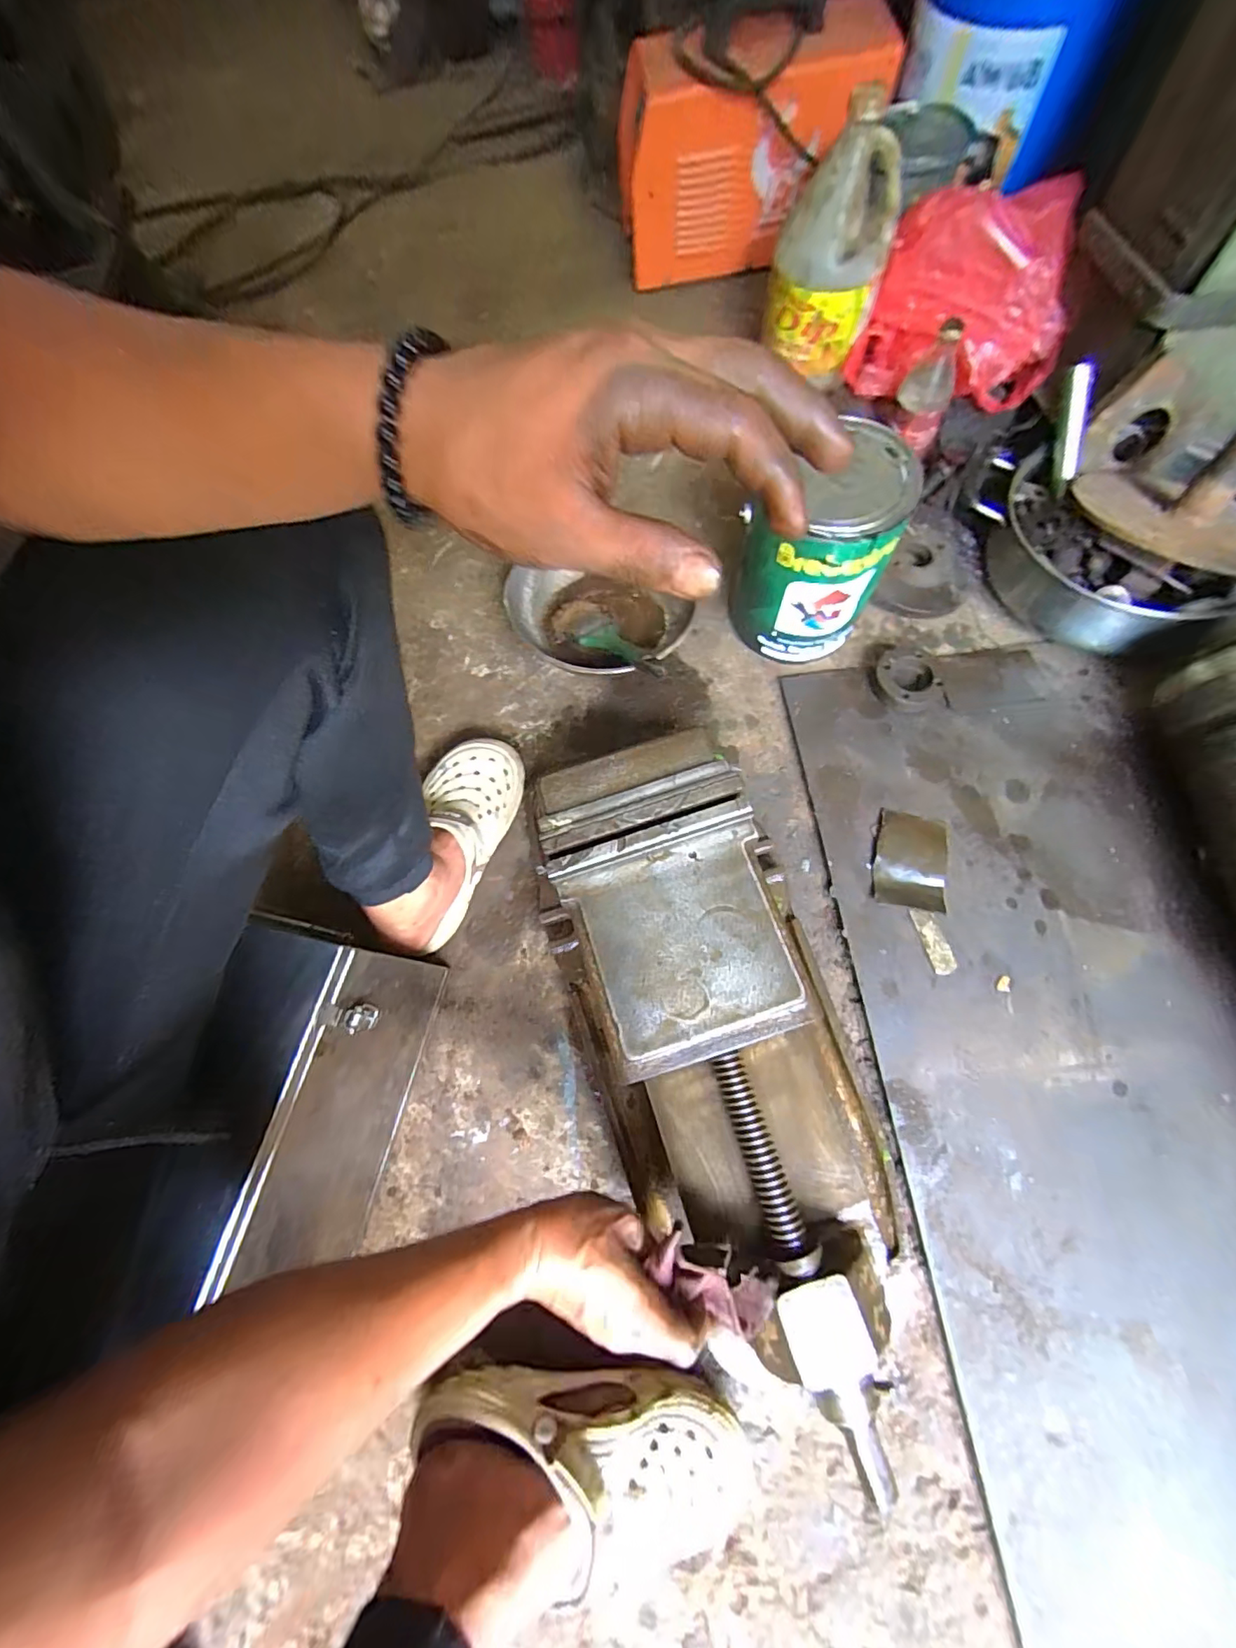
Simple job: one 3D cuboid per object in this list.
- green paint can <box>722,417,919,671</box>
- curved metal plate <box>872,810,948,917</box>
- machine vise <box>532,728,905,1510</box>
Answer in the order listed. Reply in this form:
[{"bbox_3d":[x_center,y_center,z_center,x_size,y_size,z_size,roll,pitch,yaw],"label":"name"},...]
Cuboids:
[{"bbox_3d":[0.228,-0.310,0.621,0.148,0.206,0.159,-2,69,4],"label":"green paint can"},{"bbox_3d":[0.325,0.040,0.598,0.075,0.015,0.109,14,76,5],"label":"curved metal plate"},{"bbox_3d":[0.094,0.174,0.502,0.234,0.137,0.521,-20,78,-4],"label":"machine vise"}]

